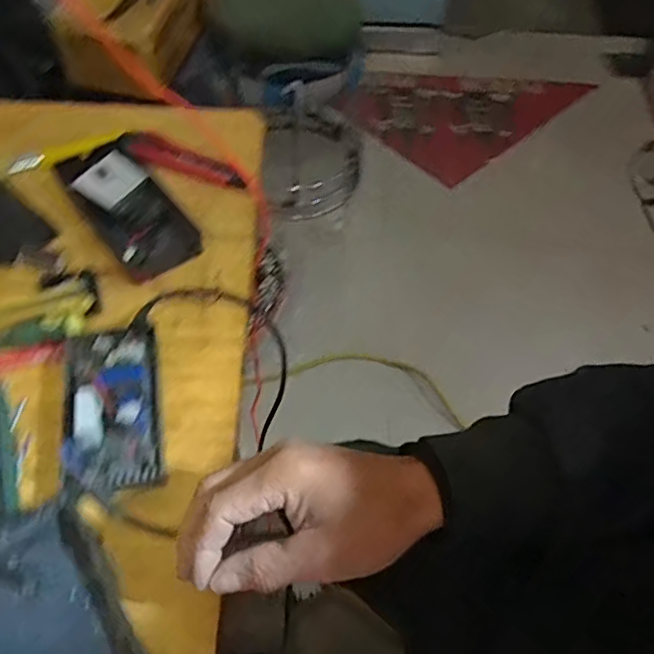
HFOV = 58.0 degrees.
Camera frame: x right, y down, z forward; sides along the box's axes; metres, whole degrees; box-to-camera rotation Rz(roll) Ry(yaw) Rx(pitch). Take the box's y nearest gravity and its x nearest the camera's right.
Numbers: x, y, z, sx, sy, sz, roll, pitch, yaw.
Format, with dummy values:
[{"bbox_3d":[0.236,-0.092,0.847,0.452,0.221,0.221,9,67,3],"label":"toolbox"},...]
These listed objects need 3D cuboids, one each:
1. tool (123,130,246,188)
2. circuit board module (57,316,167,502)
[{"bbox_3d":[-0.149,-0.176,0.620,0.136,0.017,0.029,19,56,10],"label":"tool"},{"bbox_3d":[-0.161,0.059,0.444,0.075,0.045,0.141,-9,56,-9],"label":"circuit board module"}]

